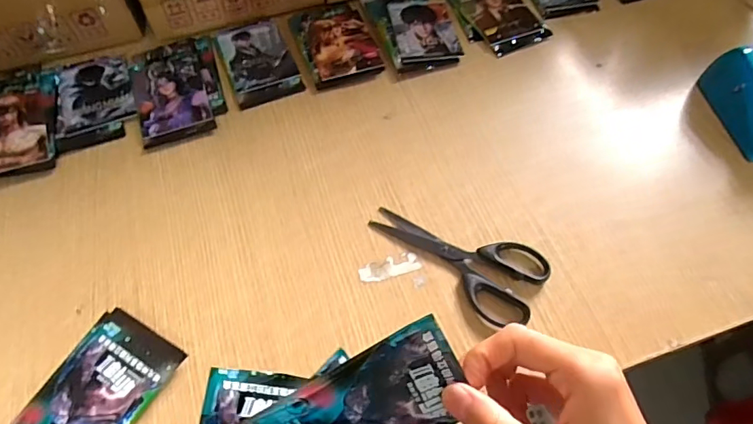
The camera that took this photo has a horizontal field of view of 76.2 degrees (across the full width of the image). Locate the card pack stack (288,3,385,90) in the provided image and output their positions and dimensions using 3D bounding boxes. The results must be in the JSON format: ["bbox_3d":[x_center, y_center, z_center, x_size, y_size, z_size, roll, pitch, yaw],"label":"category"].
[{"bbox_3d":[-0.046,-0.193,0.544,0.080,0.008,0.122,-17,61,-11],"label":"card pack stack"}]

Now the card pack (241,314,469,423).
[{"bbox_3d":[-0.005,0.111,0.258,0.113,0.007,0.070,-28,107,-1],"label":"card pack"}]

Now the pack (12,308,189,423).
[{"bbox_3d":[-0.212,0.144,0.343,0.078,0.012,0.141,26,63,14],"label":"pack"}]

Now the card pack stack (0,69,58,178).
[{"bbox_3d":[-0.367,-0.093,0.480,0.087,0.013,0.141,-19,61,-12],"label":"card pack stack"}]

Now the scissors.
[{"bbox_3d":[0.071,0.030,0.409,0.150,0.013,0.069,36,65,19],"label":"scissors"}]

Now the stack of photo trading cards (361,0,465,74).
[{"bbox_3d":[0.043,-0.218,0.557,0.089,0.007,0.137,-16,61,-10],"label":"stack of photo trading cards"}]

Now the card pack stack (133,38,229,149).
[{"bbox_3d":[-0.210,-0.134,0.510,0.085,0.010,0.139,-16,61,-10],"label":"card pack stack"}]

